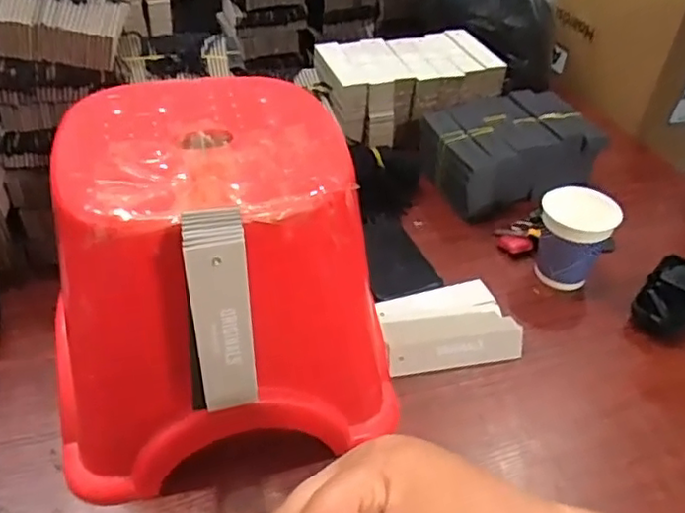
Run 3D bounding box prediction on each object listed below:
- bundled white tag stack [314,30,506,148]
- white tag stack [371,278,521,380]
[{"bbox_3d":[0.085,-0.233,0.865,0.241,0.078,0.140,-9,42,-16],"label":"bundled white tag stack"},{"bbox_3d":[0.095,0.059,0.613,0.125,0.029,0.107,-5,41,-12],"label":"white tag stack"}]

